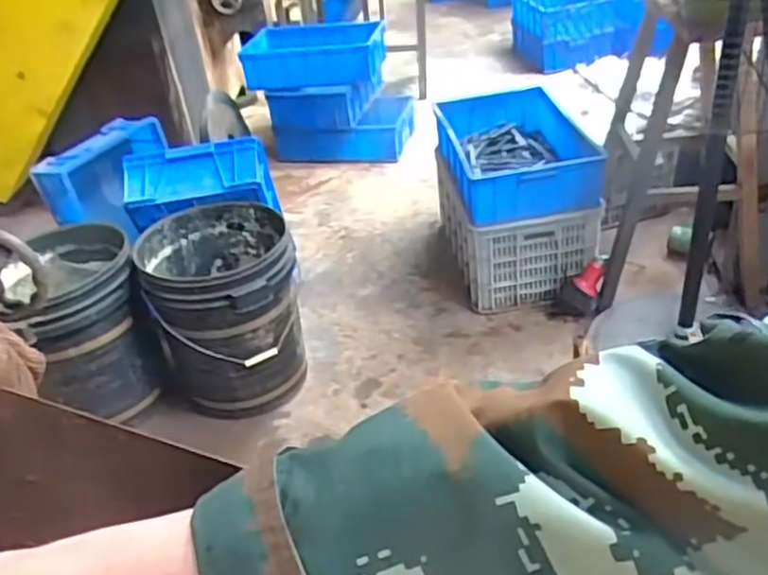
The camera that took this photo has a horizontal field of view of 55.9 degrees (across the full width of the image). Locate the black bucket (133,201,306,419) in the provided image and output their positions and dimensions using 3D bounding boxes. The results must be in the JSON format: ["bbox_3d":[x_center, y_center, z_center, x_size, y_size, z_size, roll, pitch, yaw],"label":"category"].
[{"bbox_3d":[-0.386,0.071,1.824,0.350,0.425,0.397,-16,35,-13],"label":"black bucket"}]

